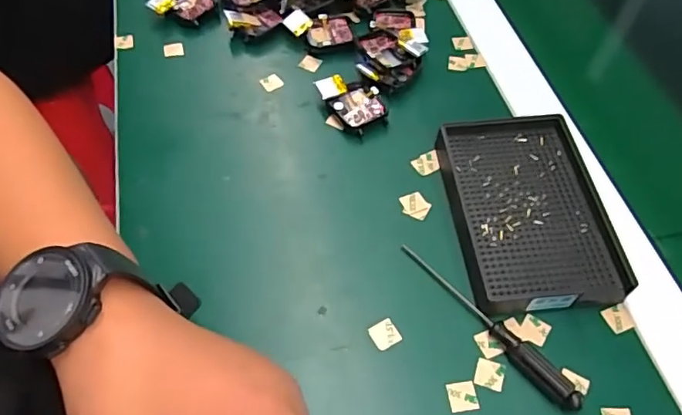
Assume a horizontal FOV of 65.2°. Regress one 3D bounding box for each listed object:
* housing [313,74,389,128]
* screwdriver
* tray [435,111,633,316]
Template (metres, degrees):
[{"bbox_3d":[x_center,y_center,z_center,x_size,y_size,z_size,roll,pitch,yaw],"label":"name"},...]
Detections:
[{"bbox_3d":[0.009,-0.082,0.410,0.036,0.016,0.054,-36,64,-23],"label":"housing"},{"bbox_3d":[0.083,0.065,0.313,0.012,0.016,0.131,-36,64,-23],"label":"screwdriver"},{"bbox_3d":[0.124,0.001,0.352,0.097,0.027,0.137,-2,56,-3],"label":"tray"}]

